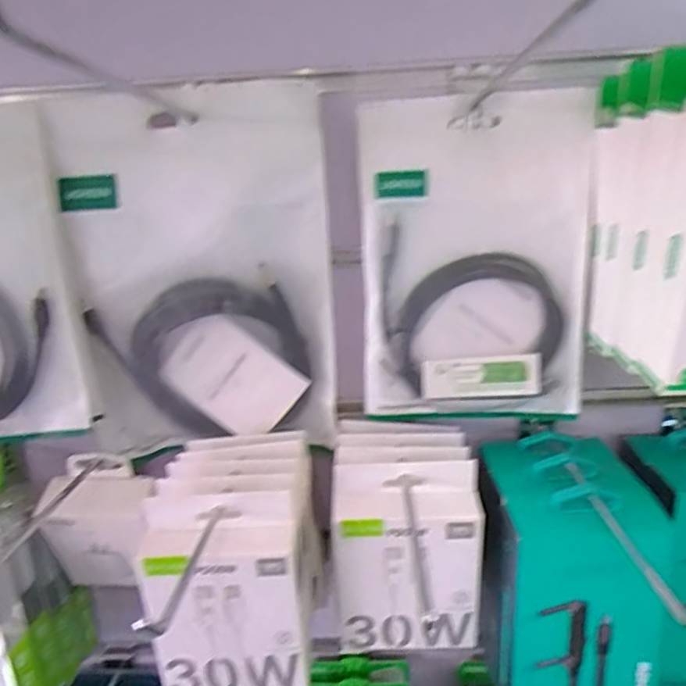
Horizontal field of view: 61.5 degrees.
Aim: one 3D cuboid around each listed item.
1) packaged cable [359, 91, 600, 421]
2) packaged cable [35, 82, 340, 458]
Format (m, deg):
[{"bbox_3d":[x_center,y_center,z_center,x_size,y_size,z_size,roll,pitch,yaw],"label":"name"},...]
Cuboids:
[{"bbox_3d":[0.078,-0.045,0.345,0.129,0.180,0.027,-3,19,3],"label":"packaged cable"},{"bbox_3d":[-0.083,-0.036,0.343,0.149,0.205,0.020,-3,19,0],"label":"packaged cable"}]

